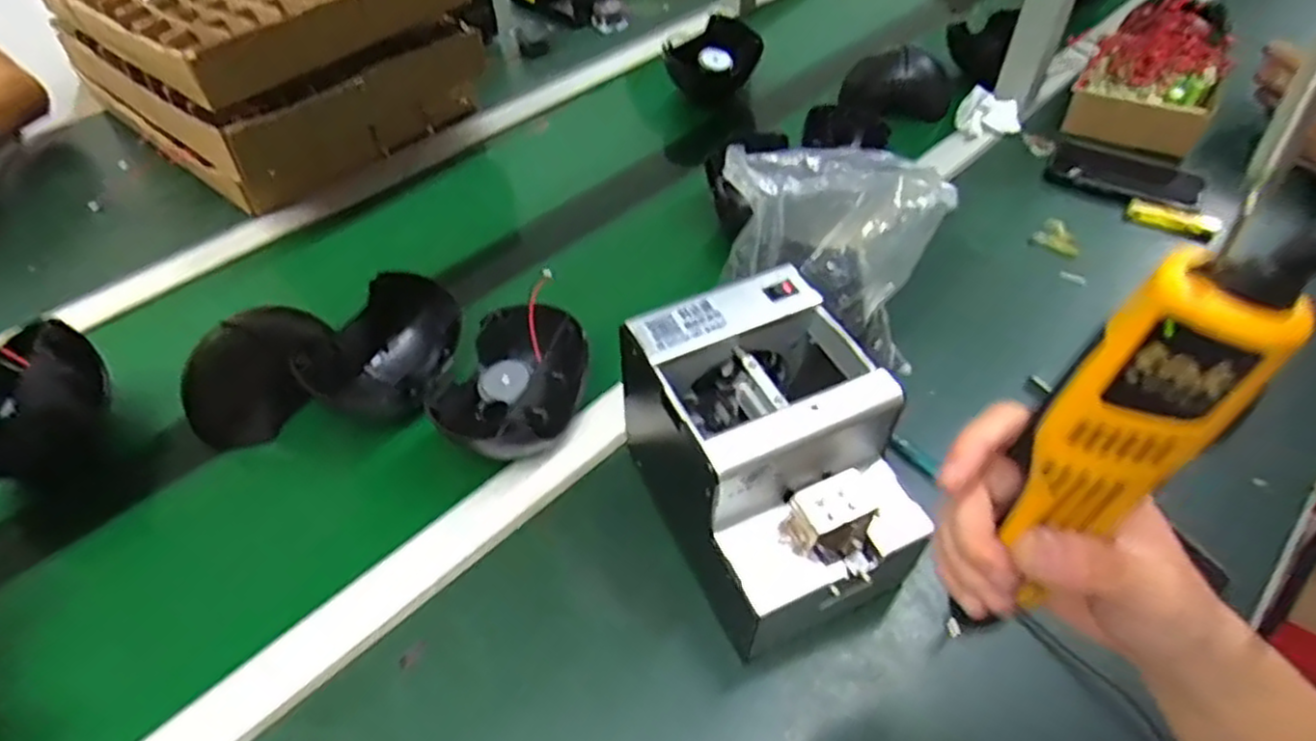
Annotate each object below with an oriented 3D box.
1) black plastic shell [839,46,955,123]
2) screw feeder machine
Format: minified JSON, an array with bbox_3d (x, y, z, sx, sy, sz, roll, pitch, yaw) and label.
[{"bbox_3d":[0.290,-0.347,0.882,0.128,0.069,0.047,9,48,9],"label":"black plastic shell"},{"bbox_3d":[0.072,0.055,0.464,0.123,0.143,0.174,-19,50,-16],"label":"screw feeder machine"}]

